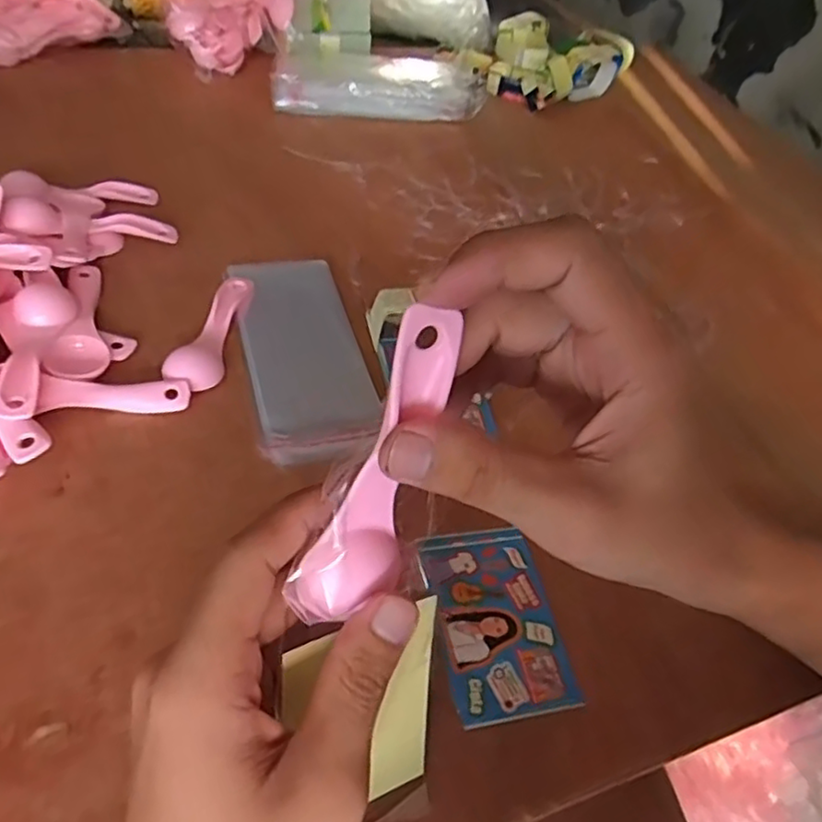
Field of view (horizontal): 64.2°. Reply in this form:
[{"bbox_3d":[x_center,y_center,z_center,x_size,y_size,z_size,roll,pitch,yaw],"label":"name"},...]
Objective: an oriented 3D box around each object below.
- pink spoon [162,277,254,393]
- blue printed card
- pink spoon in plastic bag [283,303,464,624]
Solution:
[{"bbox_3d":[-0.134,-0.056,0.440,0.032,0.011,0.114,9,47,-3],"label":"pink spoon"},{"bbox_3d":[0.044,0.107,0.339,0.063,0.004,0.098,-4,48,-14],"label":"blue printed card"},{"bbox_3d":[-0.007,0.019,0.202,0.024,0.105,0.028,30,25,20],"label":"pink spoon in plastic bag"}]

